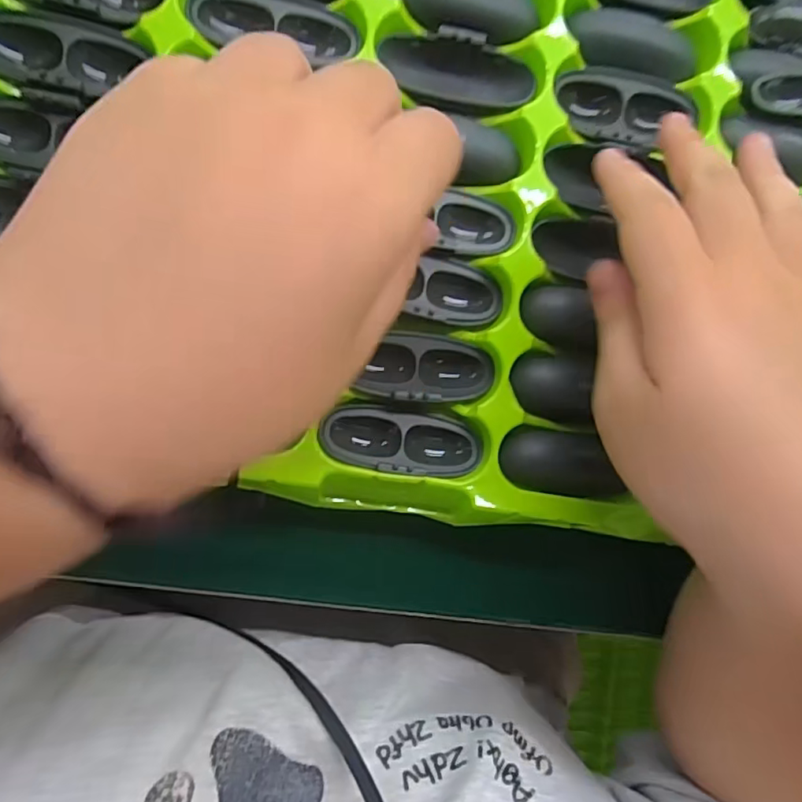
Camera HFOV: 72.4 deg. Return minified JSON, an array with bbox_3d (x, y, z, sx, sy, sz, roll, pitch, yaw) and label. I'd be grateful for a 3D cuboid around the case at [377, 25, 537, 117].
[{"bbox_3d":[0.024,-0.139,0.232,0.065,0.012,0.029,5,89,-7],"label":"case"}]

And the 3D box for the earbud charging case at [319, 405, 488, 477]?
[{"bbox_3d":[0.002,0.017,0.227,0.065,0.014,0.025,8,88,-7],"label":"earbud charging case"}]

